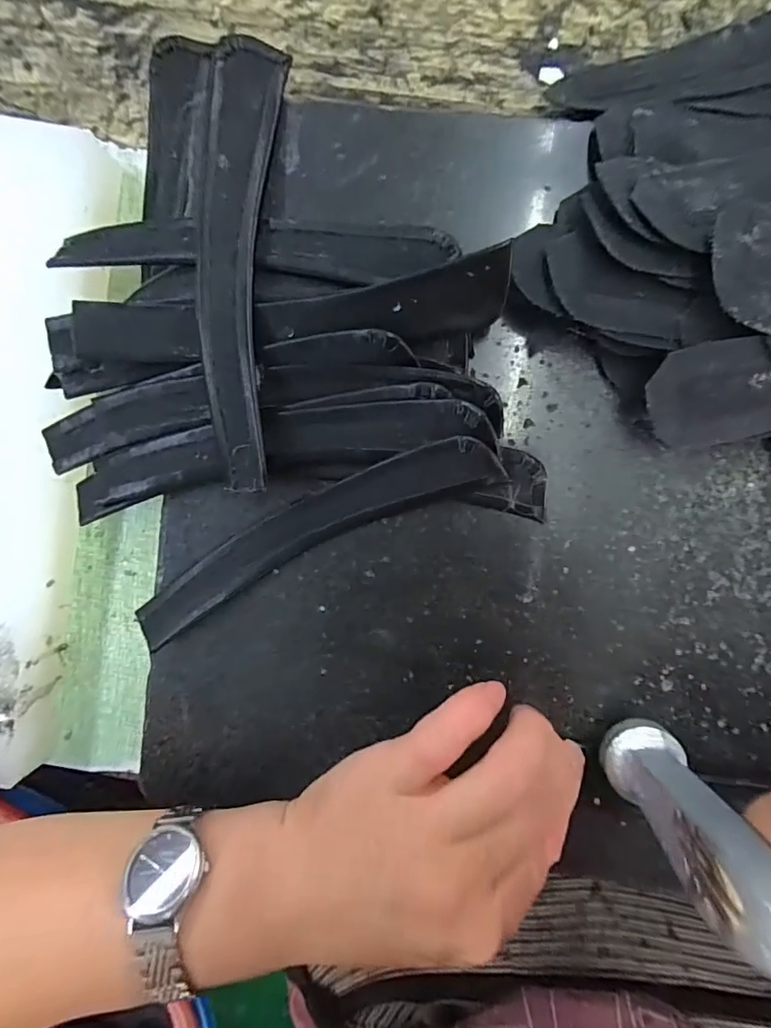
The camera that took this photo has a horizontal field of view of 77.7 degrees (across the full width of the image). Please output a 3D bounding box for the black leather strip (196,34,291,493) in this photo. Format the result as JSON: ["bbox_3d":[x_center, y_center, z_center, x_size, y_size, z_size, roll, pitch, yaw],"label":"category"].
[{"bbox_3d":[-0.056,-0.091,0.182,0.027,0.015,0.161,3,96,5],"label":"black leather strip"}]

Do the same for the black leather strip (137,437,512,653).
[{"bbox_3d":[-0.032,0.008,0.193,0.160,0.019,0.027,-26,93,7],"label":"black leather strip"}]

